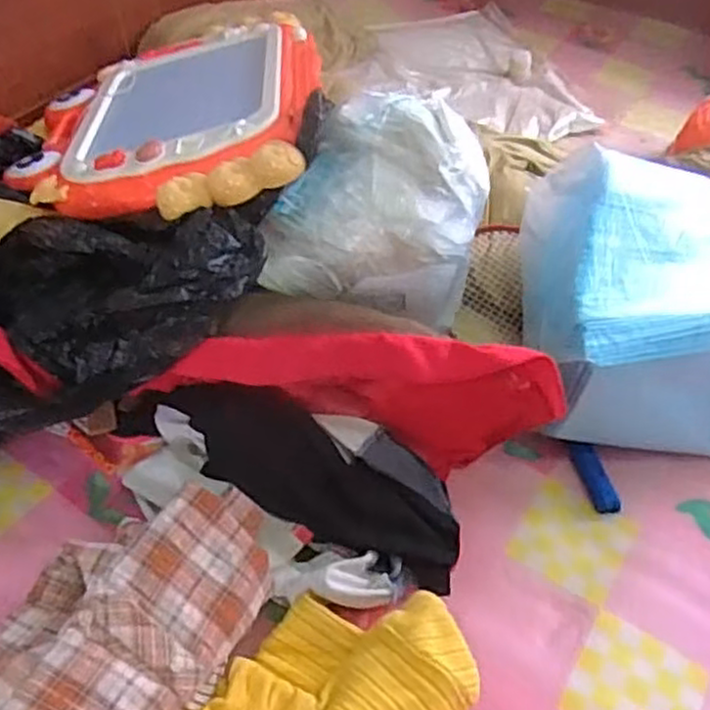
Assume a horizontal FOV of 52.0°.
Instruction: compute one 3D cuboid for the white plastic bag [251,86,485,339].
[{"bbox_3d":[0.030,-0.163,0.810,0.223,0.196,0.206,8,49,5],"label":"white plastic bag"}]

